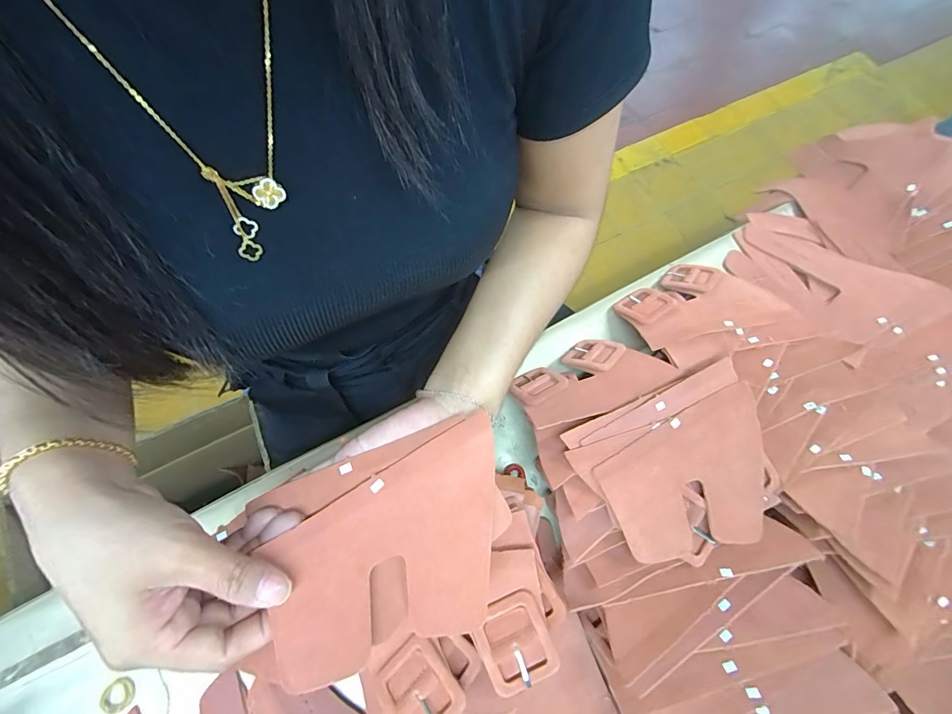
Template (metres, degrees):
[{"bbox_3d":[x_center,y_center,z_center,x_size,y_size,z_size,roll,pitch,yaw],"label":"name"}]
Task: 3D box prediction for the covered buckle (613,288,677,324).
[{"bbox_3d":[0.177,-0.056,0.426,0.046,0.006,0.052,-29,36,-3],"label":"covered buckle"}]

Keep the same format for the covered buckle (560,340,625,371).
[{"bbox_3d":[0.115,-0.003,0.402,0.055,0.008,0.040,15,47,45],"label":"covered buckle"}]

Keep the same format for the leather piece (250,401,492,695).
[{"bbox_3d":[-0.043,0.110,0.234,0.142,0.018,0.106,-20,75,-12],"label":"leather piece"}]

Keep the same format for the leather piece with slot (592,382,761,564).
[{"bbox_3d":[0.174,0.095,0.313,0.147,0.009,0.098,-23,75,-12],"label":"leather piece with slot"}]

